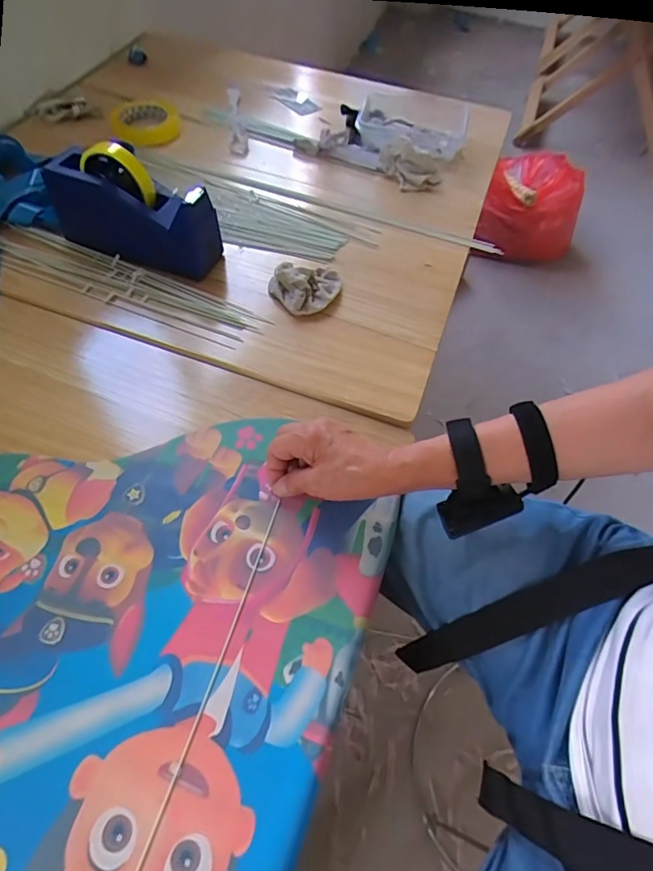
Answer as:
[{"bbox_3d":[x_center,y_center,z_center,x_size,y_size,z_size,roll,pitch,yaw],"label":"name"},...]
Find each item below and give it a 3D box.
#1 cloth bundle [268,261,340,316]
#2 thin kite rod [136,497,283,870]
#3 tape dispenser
[{"bbox_3d":[-0.028,-0.194,0.612,0.084,0.030,0.093,14,58,4],"label":"cloth bundle"},{"bbox_3d":[-0.106,0.235,0.358,0.006,0.004,0.417,16,58,6],"label":"thin kite rod"},{"bbox_3d":[-0.239,-0.280,0.589,0.200,0.119,0.067,14,58,4],"label":"tape dispenser"}]

